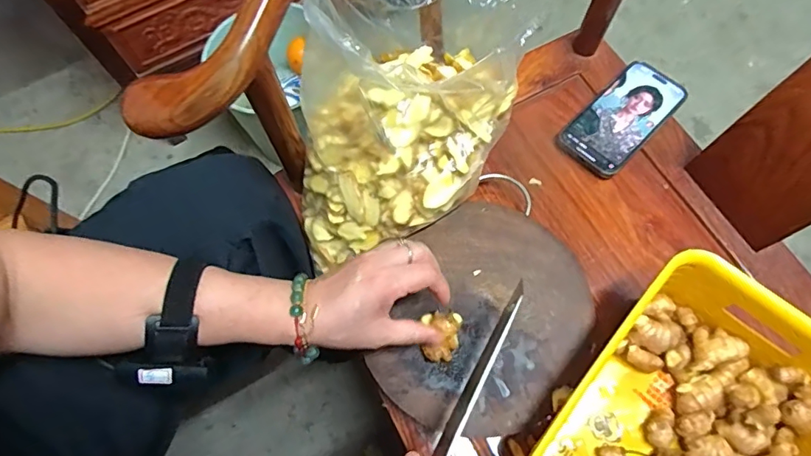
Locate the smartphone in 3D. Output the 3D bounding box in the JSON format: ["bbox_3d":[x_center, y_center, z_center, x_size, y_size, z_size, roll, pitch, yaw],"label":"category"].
[{"bbox_3d":[0.260,-0.133,0.594,0.162,0.012,0.078,-42,74,-13],"label":"smartphone"}]

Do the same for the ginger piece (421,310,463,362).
[{"bbox_3d":[0.033,0.100,0.457,0.034,0.019,0.043,4,70,3],"label":"ginger piece"}]

